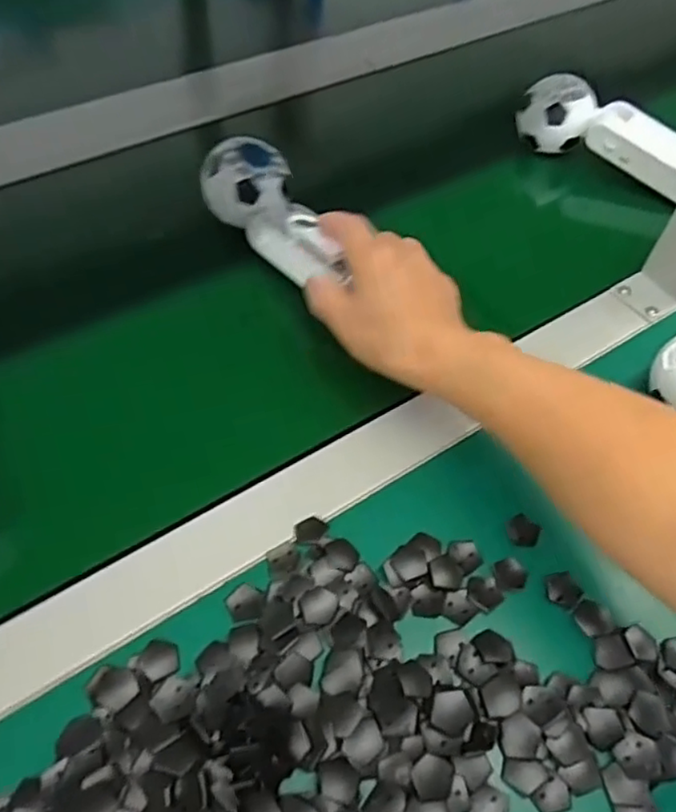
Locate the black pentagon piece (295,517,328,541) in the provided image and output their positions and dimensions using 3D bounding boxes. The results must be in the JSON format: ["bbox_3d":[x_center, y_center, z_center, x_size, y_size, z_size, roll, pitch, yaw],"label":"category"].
[{"bbox_3d":[-0.015,0.067,0.344,0.017,0.004,0.014,-5,49,-3],"label":"black pentagon piece"}]

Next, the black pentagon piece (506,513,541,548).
[{"bbox_3d":[0.102,0.067,0.345,0.017,0.011,0.016,27,55,23],"label":"black pentagon piece"}]

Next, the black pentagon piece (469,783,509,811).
[{"bbox_3d":[0.065,0.174,0.273,0.017,0.005,0.018,9,50,9],"label":"black pentagon piece"}]

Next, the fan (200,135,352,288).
[{"bbox_3d":[-0.038,-0.129,0.445,0.056,0.046,0.145,-26,65,-20],"label":"fan"}]

